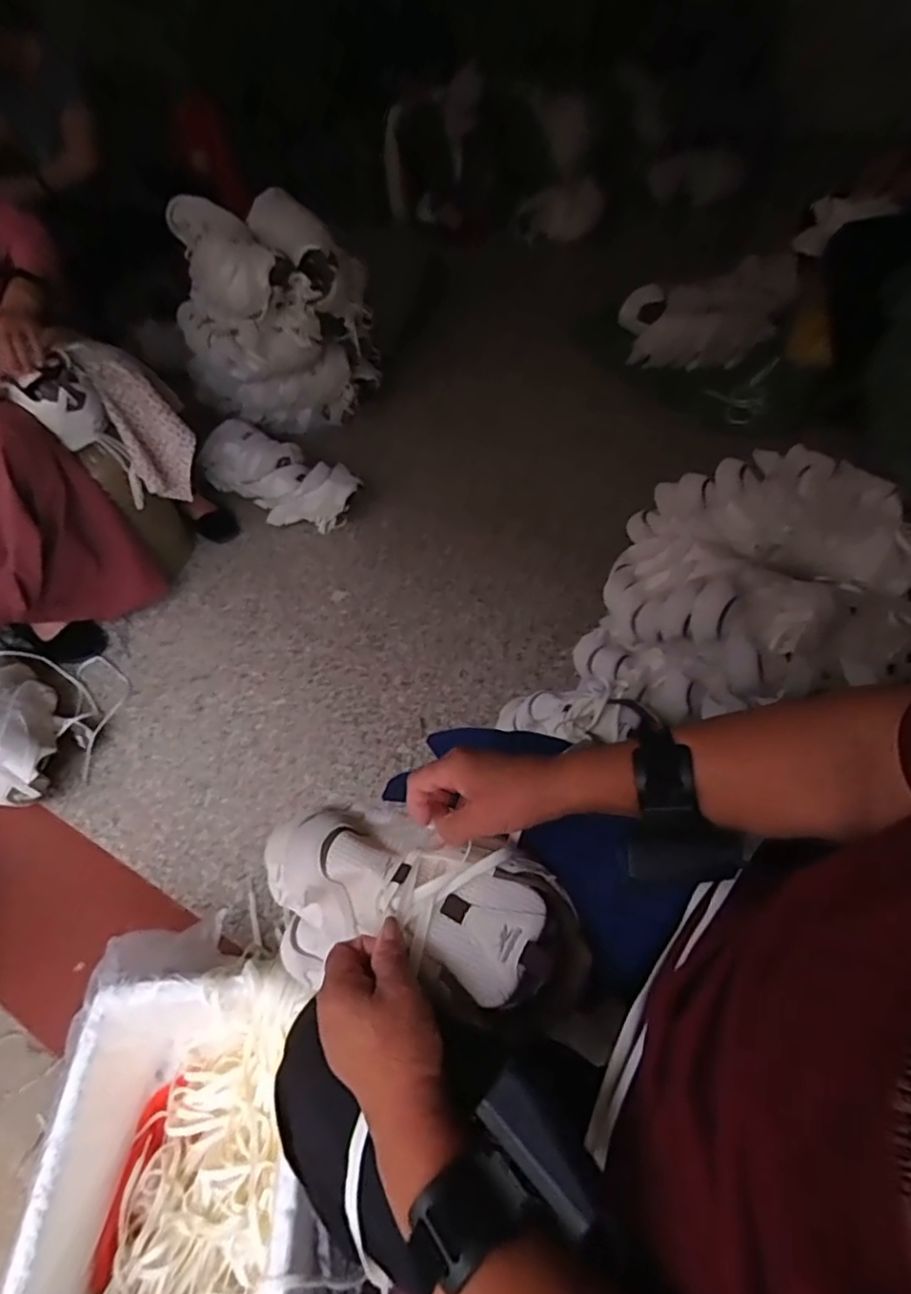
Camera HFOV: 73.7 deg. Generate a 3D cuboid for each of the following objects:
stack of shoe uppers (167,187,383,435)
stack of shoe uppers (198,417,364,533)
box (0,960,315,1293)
[{"bbox_3d":[-0.492,-0.906,1.672,0.518,0.449,0.392,-16,50,-9],"label":"stack of shoe uppers"},{"bbox_3d":[-0.436,-0.426,1.469,0.401,0.142,0.165,29,58,26],"label":"stack of shoe uppers"},{"bbox_3d":[-0.266,0.546,0.625,0.260,0.156,0.343,-5,49,1],"label":"box"}]

